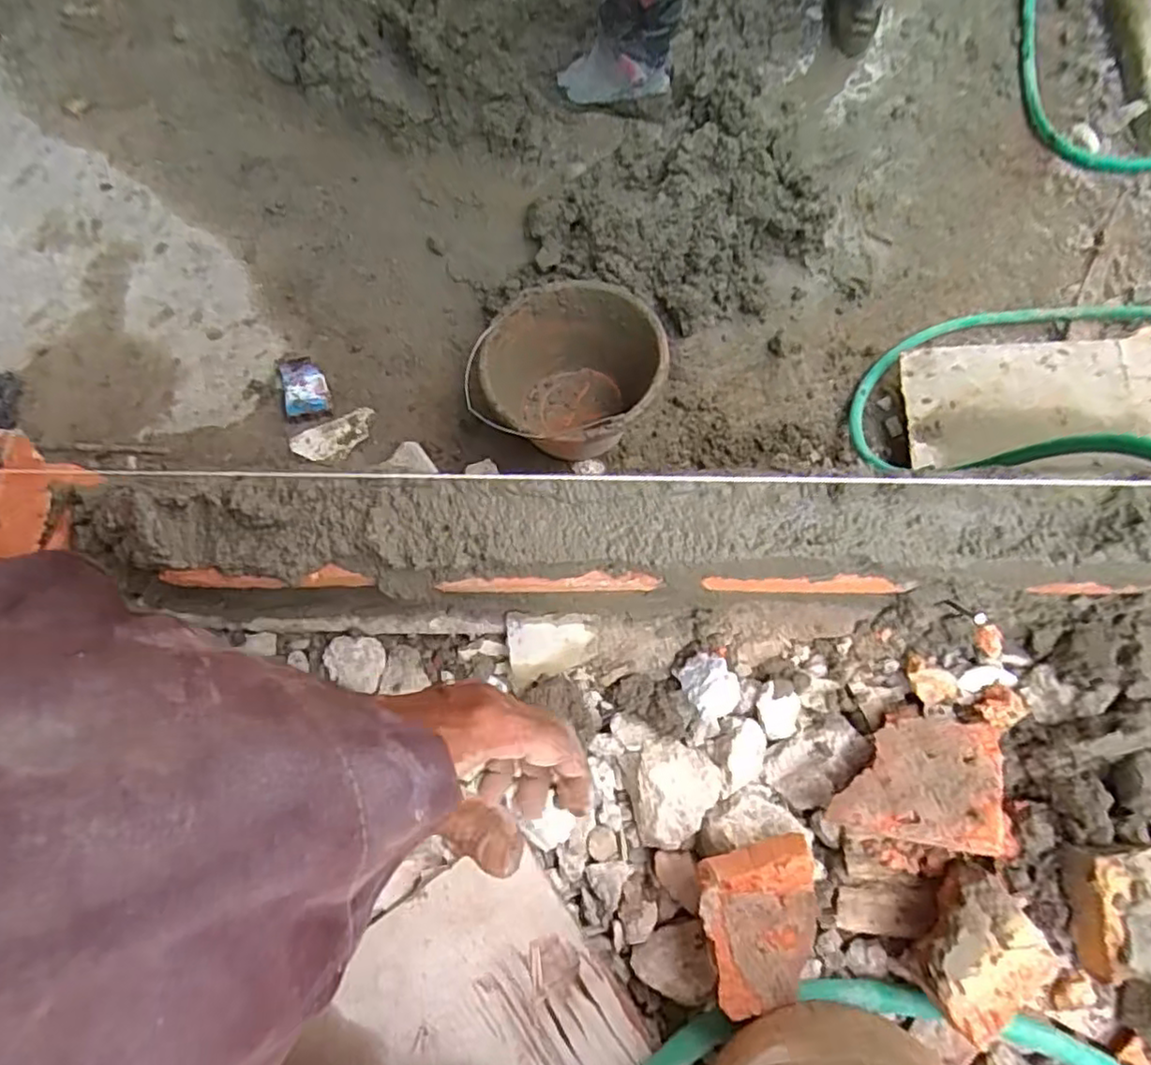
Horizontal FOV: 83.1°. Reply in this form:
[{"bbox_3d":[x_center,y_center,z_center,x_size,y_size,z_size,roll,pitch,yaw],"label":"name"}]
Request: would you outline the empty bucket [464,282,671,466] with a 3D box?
[{"bbox_3d":[-0.001,-0.214,0.940,0.229,0.198,0.248,0,78,1],"label":"empty bucket"}]

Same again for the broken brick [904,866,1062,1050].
[{"bbox_3d":[0.254,0.267,0.416,0.080,0.042,0.067,-36,80,-6],"label":"broken brick"}]

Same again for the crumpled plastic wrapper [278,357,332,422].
[{"bbox_3d":[-0.424,-0.225,1.017,0.075,0.036,0.105,-13,78,-2],"label":"crumpled plastic wrapper"}]

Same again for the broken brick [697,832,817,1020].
[{"bbox_3d":[0.122,0.253,0.424,0.081,0.053,0.086,-12,78,-2],"label":"broken brick"}]

